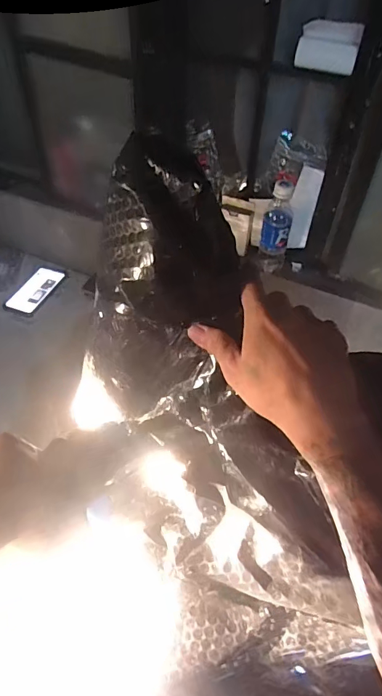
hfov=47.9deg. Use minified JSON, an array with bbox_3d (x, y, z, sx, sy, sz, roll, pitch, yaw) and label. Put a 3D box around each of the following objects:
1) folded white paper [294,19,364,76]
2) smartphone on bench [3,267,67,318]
[{"bbox_3d":[0.197,-0.431,0.618,0.086,0.060,0.012,23,36,20],"label":"folded white paper"},{"bbox_3d":[-0.359,-0.133,1.006,0.080,0.016,0.158,14,49,10],"label":"smartphone on bench"}]

